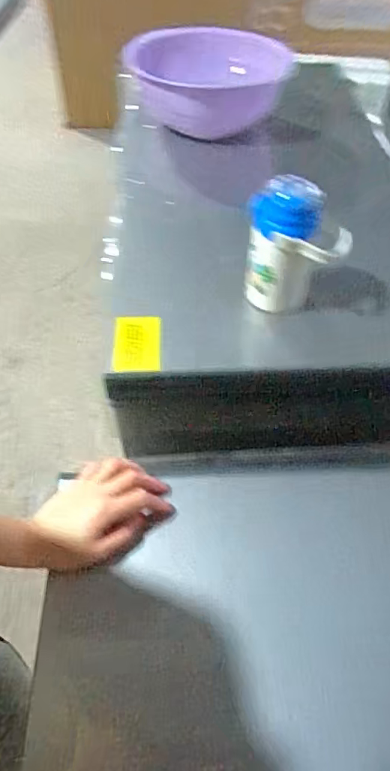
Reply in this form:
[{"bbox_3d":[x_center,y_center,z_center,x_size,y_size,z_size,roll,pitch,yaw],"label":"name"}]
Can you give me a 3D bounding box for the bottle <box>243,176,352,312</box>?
[{"bbox_3d":[0.135,-0.183,0.636,0.127,0.173,0.073,19,54,12],"label":"bottle"}]

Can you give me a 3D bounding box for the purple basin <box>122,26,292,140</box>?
[{"bbox_3d":[0.013,-0.702,1.080,0.384,0.133,0.395,1,52,-1],"label":"purple basin"}]

